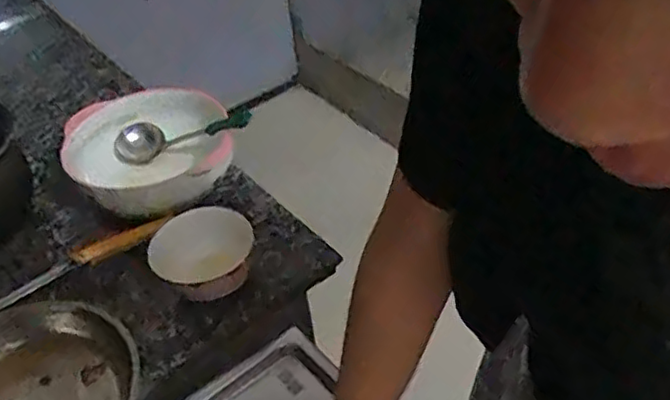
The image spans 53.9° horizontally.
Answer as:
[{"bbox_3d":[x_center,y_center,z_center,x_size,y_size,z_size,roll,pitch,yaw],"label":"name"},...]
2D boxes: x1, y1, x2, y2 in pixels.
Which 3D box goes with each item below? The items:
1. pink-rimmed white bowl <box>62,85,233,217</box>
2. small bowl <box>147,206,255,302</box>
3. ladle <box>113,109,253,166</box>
[{"bbox_3d":[-0.236,-0.056,0.836,0.178,0.083,0.191,-4,42,3],"label":"pink-rimmed white bowl"},{"bbox_3d":[-0.138,0.062,0.702,0.104,0.060,0.087,-20,44,-15],"label":"small bowl"},{"bbox_3d":[-0.190,-0.085,0.839,0.208,0.042,0.070,-7,38,29],"label":"ladle"}]

